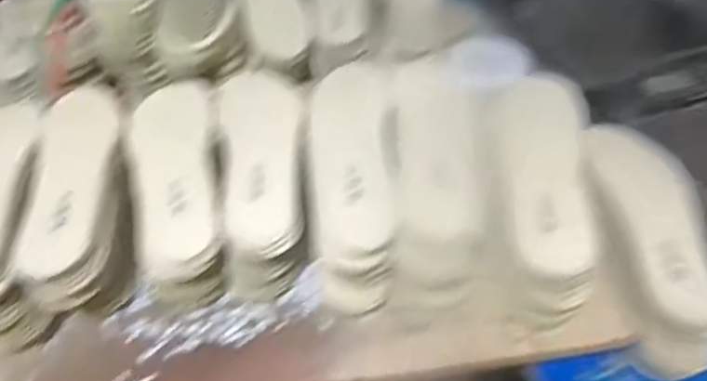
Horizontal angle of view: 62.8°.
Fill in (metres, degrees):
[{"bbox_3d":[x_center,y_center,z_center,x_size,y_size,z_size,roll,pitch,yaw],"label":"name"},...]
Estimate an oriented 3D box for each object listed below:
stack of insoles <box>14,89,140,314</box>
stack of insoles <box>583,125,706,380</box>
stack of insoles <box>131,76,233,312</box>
[{"bbox_3d":[-0.263,0.006,0.582,0.086,0.098,0.246,-10,59,-7],"label":"stack of insoles"},{"bbox_3d":[0.291,0.054,0.595,0.094,0.091,0.258,4,46,7],"label":"stack of insoles"},{"bbox_3d":[-0.180,-0.012,0.596,0.087,0.087,0.260,-9,60,-6],"label":"stack of insoles"}]

